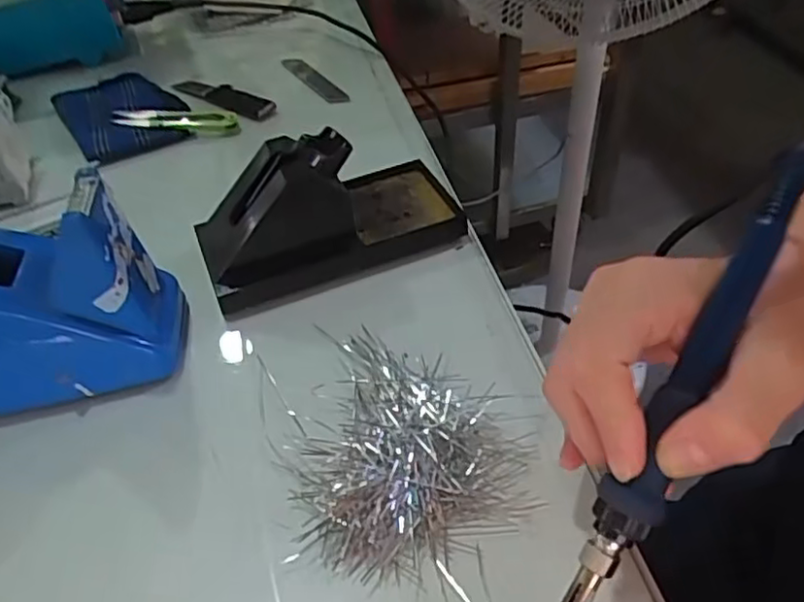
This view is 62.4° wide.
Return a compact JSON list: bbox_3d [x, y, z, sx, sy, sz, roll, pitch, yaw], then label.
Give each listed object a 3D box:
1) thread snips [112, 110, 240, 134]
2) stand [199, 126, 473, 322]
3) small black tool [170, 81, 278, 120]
[{"bbox_3d":[-0.183,-0.146,0.541,0.102,0.014,0.026,2,44,6],"label":"thread snips"},{"bbox_3d":[-0.046,-0.062,0.408,0.157,0.071,0.075,-18,46,-14],"label":"stand"},{"bbox_3d":[-0.156,-0.177,0.577,0.114,0.013,0.022,26,51,27],"label":"small black tool"}]

